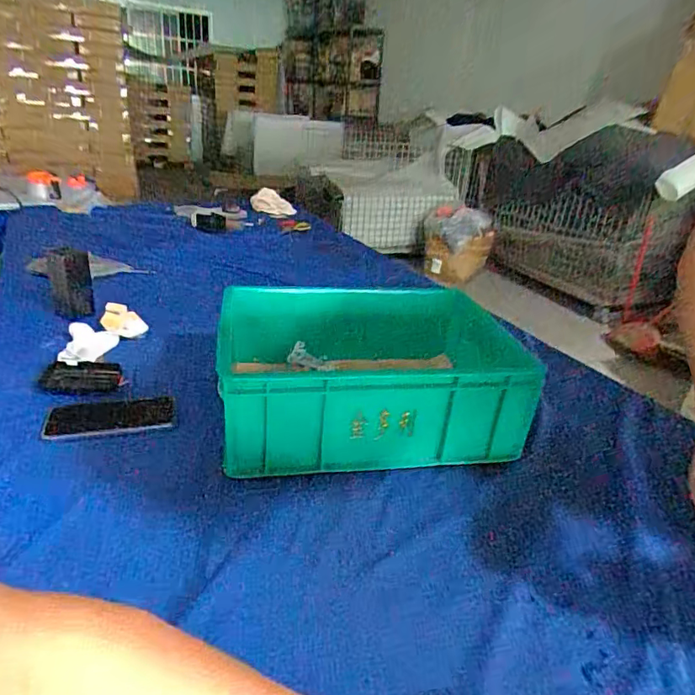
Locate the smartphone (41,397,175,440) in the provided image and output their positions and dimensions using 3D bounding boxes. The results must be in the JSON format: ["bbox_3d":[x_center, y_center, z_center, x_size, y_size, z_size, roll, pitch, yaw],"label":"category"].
[{"bbox_3d":[-0.329,0.098,0.710,0.163,0.009,0.085,-5,27,-18],"label":"smartphone"}]

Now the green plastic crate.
[{"bbox_3d":[0.014,0.023,0.764,0.392,0.146,0.328,-1,26,-11],"label":"green plastic crate"}]

